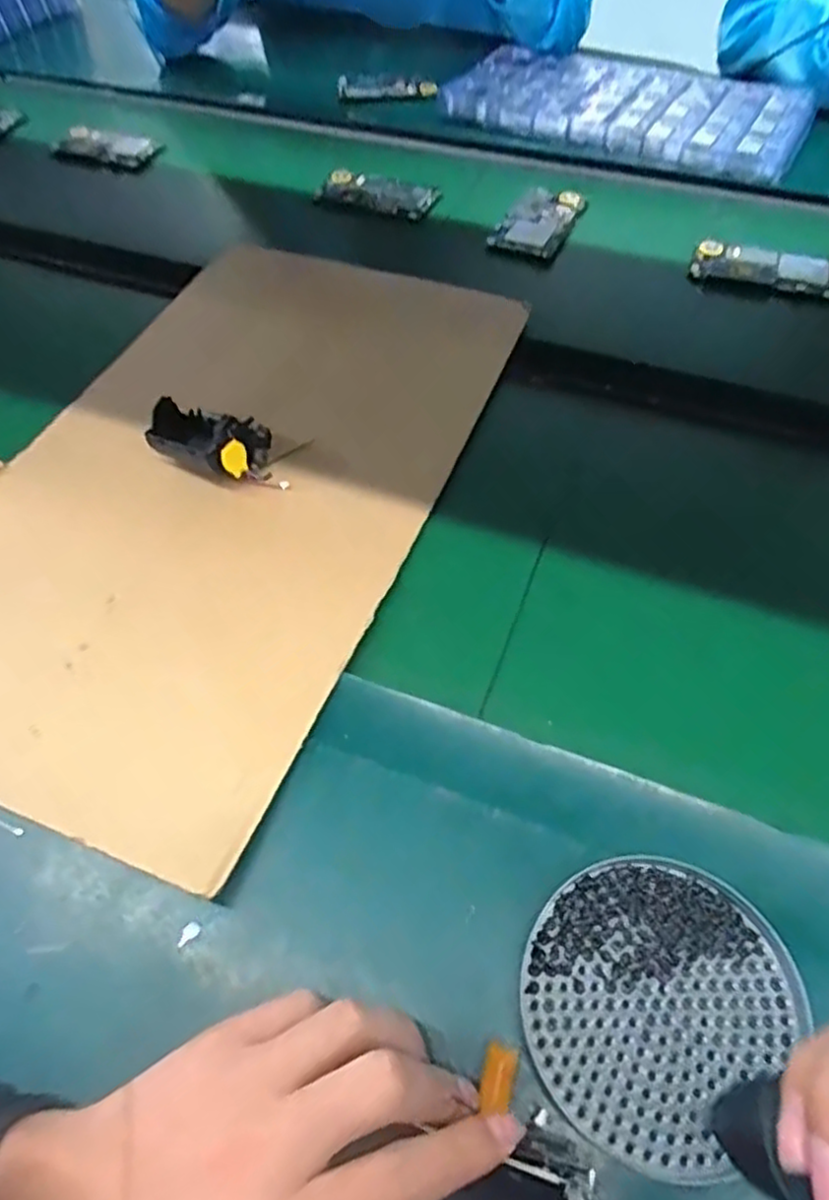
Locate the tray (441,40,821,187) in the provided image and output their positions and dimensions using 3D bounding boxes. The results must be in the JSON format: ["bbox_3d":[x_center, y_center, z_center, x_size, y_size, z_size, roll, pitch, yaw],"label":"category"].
[{"bbox_3d":[0.246,-0.579,0.814,0.394,0.023,0.234,19,58,13],"label":"tray"}]

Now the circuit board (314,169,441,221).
[{"bbox_3d":[-0.041,-0.420,0.721,0.127,0.007,0.062,15,57,10],"label":"circuit board"}]

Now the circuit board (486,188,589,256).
[{"bbox_3d":[0.124,-0.375,0.682,0.064,0.011,0.117,22,58,14],"label":"circuit board"}]

